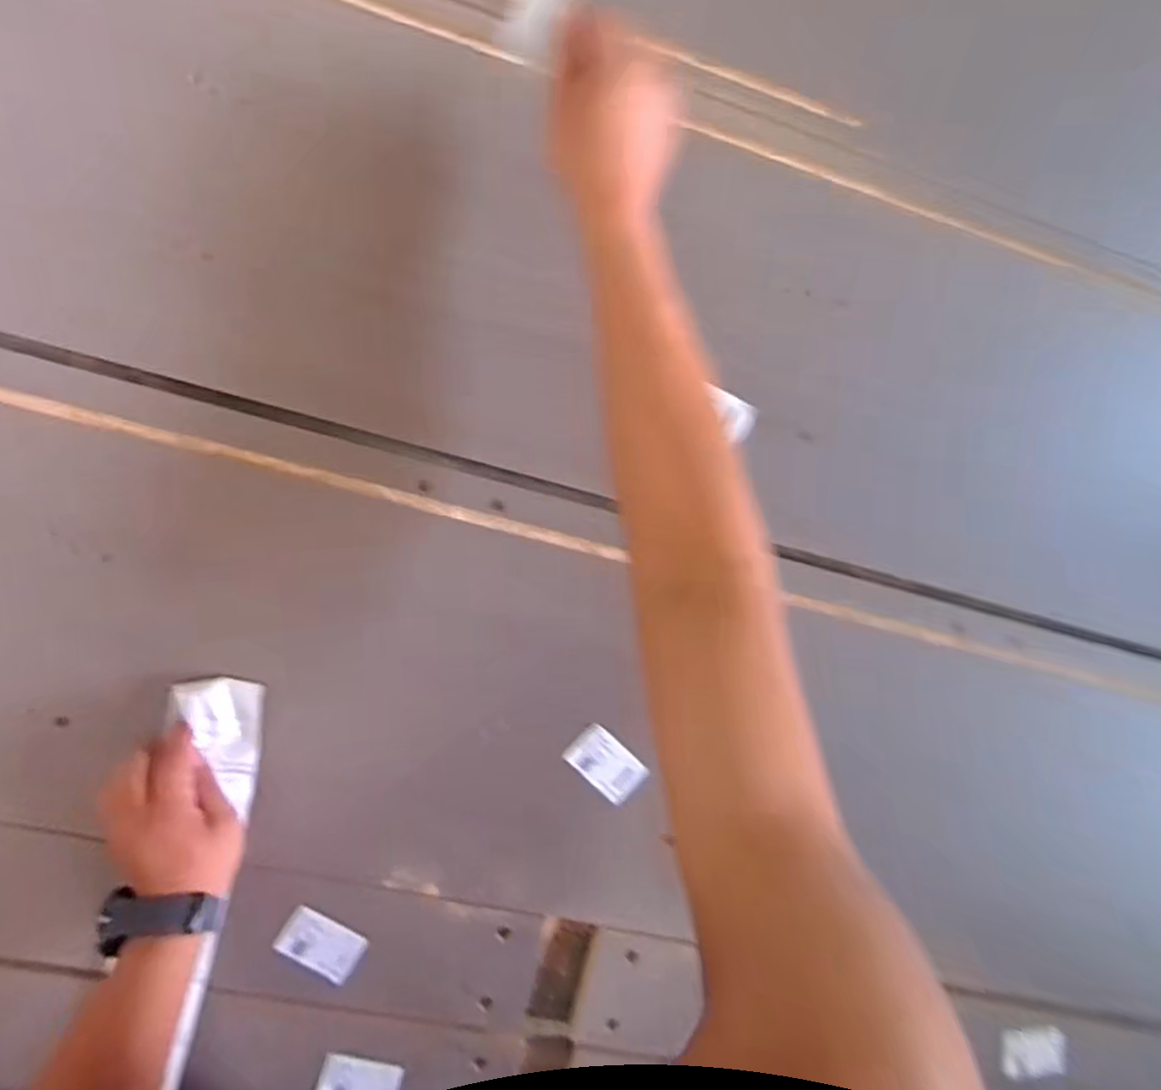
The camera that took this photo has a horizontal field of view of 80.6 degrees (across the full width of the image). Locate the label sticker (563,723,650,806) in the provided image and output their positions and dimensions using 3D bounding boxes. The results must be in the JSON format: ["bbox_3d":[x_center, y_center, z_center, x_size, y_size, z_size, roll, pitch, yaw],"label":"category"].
[{"bbox_3d":[0.022,0.183,0.571,0.065,0.006,0.041,44,87,-8],"label":"label sticker"}]

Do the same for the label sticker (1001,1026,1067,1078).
[{"bbox_3d":[0.431,0.481,0.650,0.069,0.007,0.035,-1,63,-5],"label":"label sticker"}]

